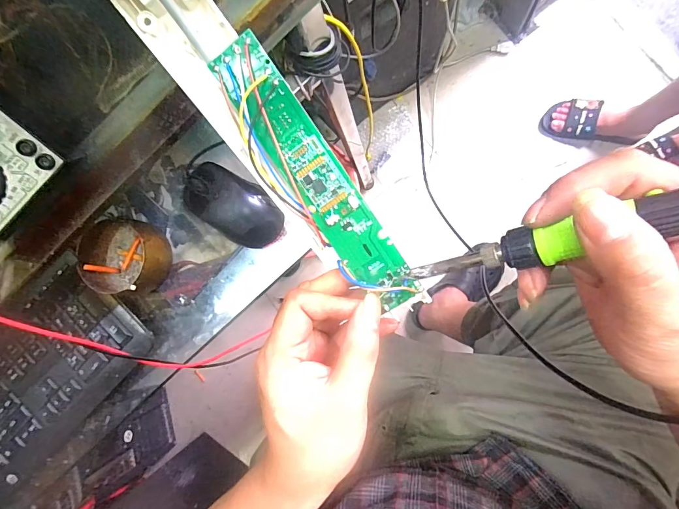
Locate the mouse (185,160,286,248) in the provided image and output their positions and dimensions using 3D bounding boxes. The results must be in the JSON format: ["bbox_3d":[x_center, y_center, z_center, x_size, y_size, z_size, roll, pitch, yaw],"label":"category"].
[{"bbox_3d":[-0.111,-0.051,0.391,0.116,0.032,0.059,33,92,9],"label":"mouse"}]

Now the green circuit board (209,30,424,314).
[{"bbox_3d":[-0.013,-0.047,0.244,0.037,0.009,0.189,-34,95,6],"label":"green circuit board"}]

